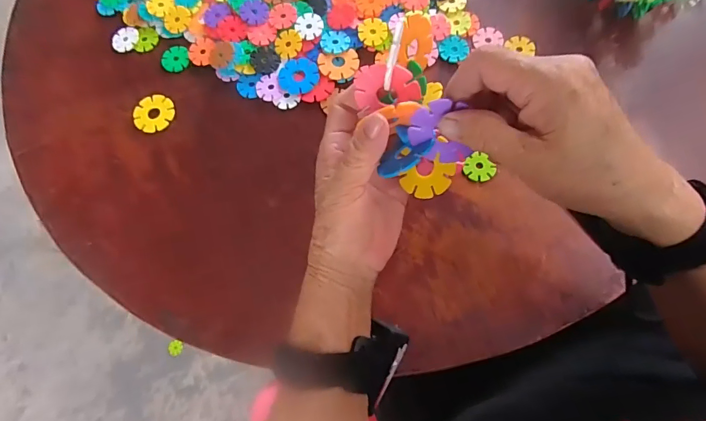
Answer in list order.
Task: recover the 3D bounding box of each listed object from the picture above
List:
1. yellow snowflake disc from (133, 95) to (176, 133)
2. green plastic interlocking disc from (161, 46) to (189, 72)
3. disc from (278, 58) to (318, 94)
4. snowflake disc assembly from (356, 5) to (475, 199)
[{"bbox_3d":[-0.214,-0.105,0.437,0.040,0.004,0.044,-1,73,4],"label":"yellow snowflake disc"},{"bbox_3d":[-0.199,-0.171,0.456,0.030,0.004,0.032,-1,73,4],"label":"green plastic interlocking disc"},{"bbox_3d":[-0.059,-0.146,0.437,0.044,0.004,0.040,-1,73,4],"label":"disc"},{"bbox_3d":[0.037,-0.068,0.263,0.056,0.059,0.116,-11,86,-6],"label":"snowflake disc assembly"}]

